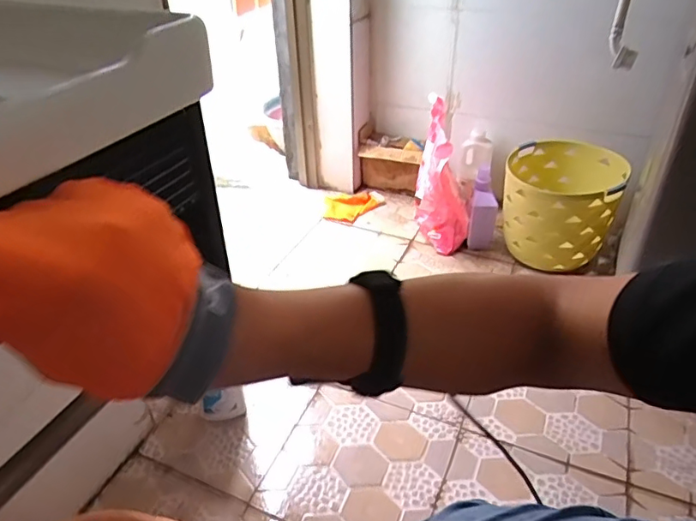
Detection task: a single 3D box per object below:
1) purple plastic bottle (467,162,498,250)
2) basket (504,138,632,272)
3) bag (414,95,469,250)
[{"bbox_3d":[0.395,-0.155,1.550,0.077,0.227,0.057,10,37,12],"label":"purple plastic bottle"},{"bbox_3d":[0.583,-0.157,1.505,0.292,0.260,0.346,14,37,21],"label":"basket"},{"bbox_3d":[0.284,-0.236,1.571,0.159,0.377,0.298,5,35,9],"label":"bag"}]

